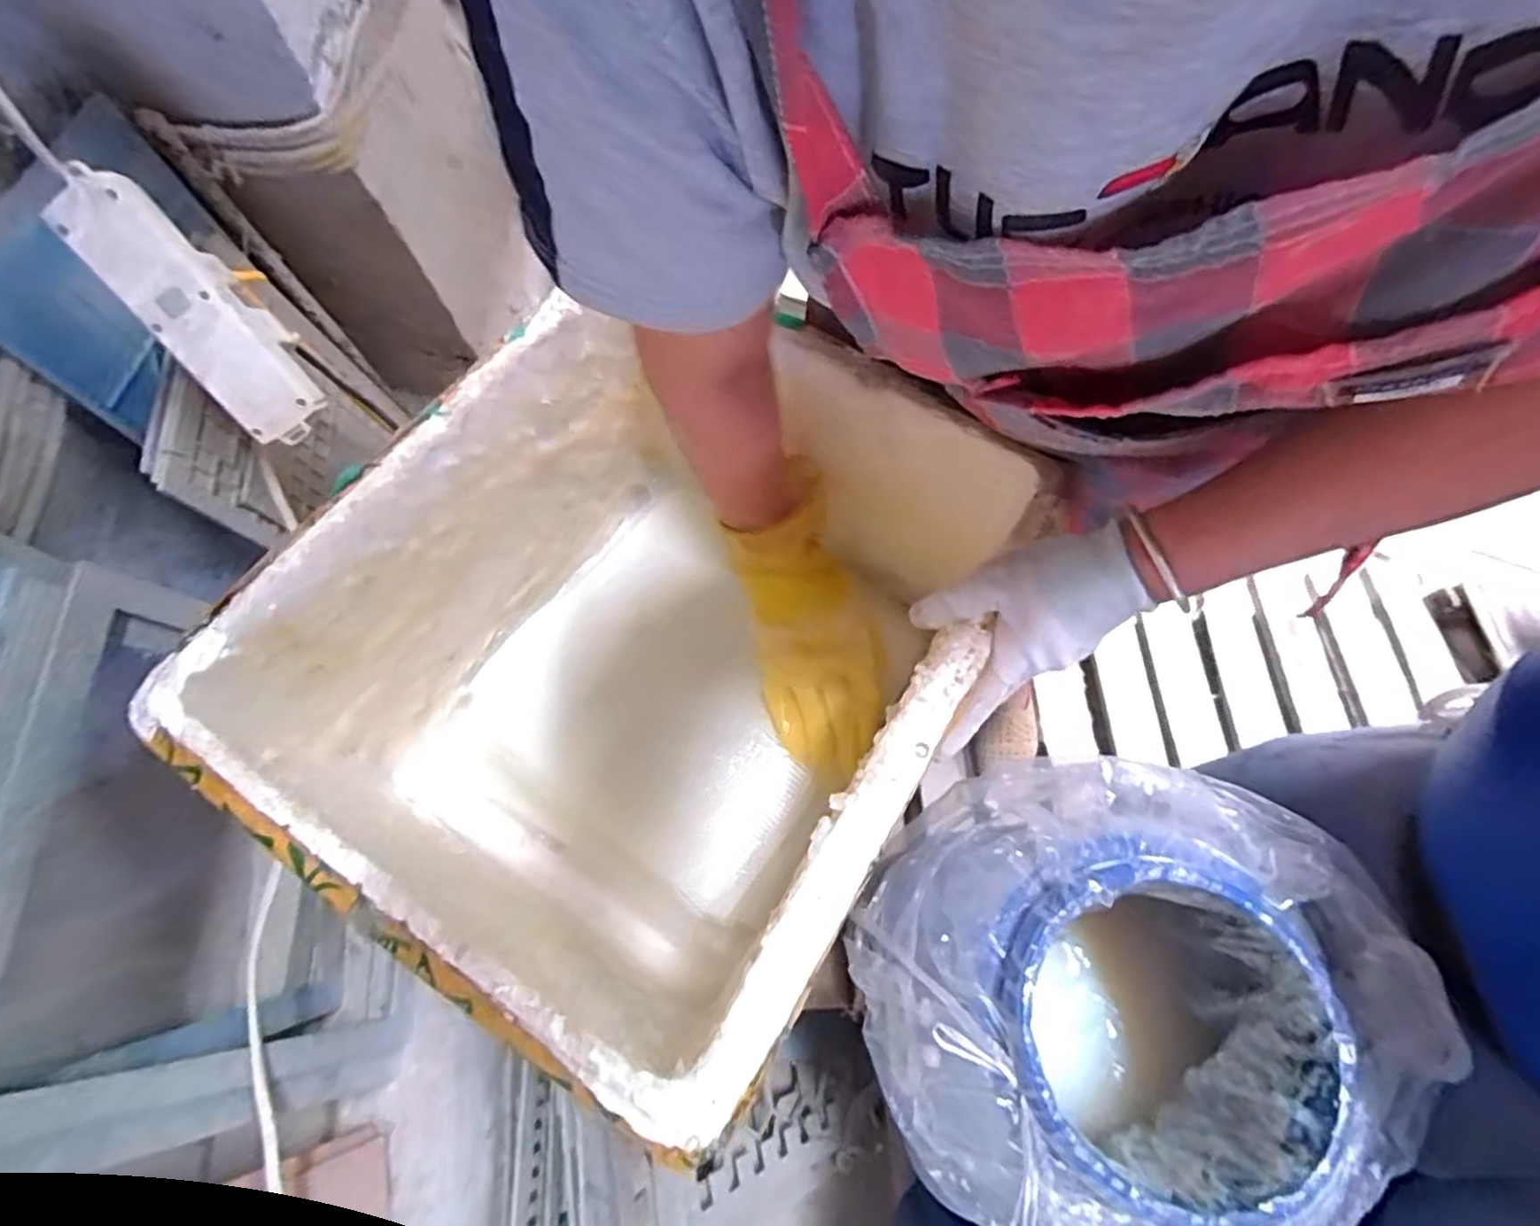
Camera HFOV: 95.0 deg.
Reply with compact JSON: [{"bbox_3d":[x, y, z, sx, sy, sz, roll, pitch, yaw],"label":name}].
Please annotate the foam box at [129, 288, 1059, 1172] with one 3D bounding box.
[{"bbox_3d":[-0.074,0.038,0.537,0.381,0.284,0.436,30,71,14],"label":"foam box"}]

